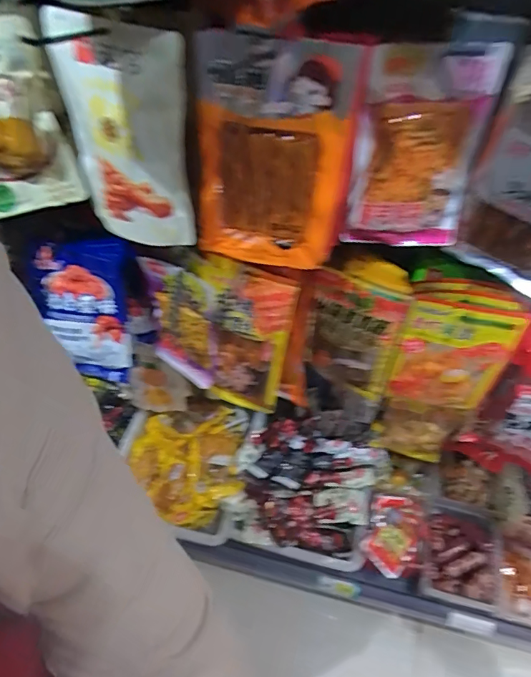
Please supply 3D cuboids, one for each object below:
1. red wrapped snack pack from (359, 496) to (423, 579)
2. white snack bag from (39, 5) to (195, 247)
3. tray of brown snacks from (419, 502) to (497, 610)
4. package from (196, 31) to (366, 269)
[{"bbox_3d":[0.289,0.430,1.013,0.118,0.054,0.182,22,53,15],"label":"red wrapped snack pack"},{"bbox_3d":[-0.183,-0.242,0.568,0.177,0.258,0.034,17,42,12],"label":"white snack bag"},{"bbox_3d":[0.431,0.477,1.011,0.149,0.039,0.209,16,52,11],"label":"tray of brown snacks"},{"bbox_3d":[0.007,-0.212,0.554,0.177,0.259,0.045,13,39,8],"label":"package"}]

